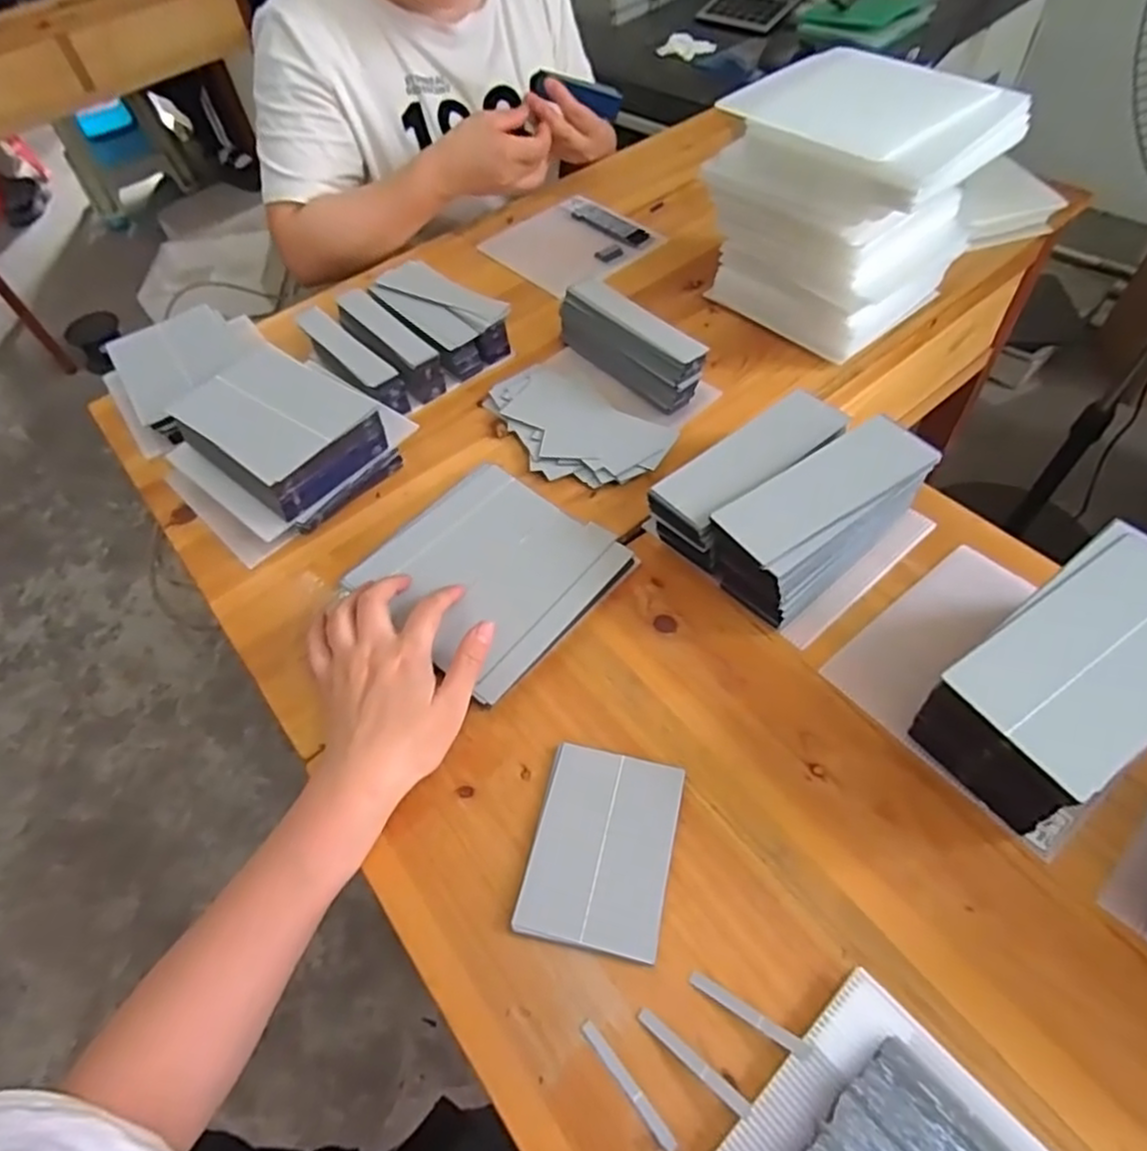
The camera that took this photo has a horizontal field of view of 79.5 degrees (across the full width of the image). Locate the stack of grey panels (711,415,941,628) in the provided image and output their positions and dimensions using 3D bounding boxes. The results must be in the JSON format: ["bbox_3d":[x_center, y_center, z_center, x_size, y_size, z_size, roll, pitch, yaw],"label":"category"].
[{"bbox_3d":[0.173,-0.039,0.489,0.160,0.074,0.070,-34,58,-18],"label":"stack of grey panels"}]

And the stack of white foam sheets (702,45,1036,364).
[{"bbox_3d":[0.239,-0.326,0.621,0.195,0.183,0.154,36,65,27],"label":"stack of white foam sheets"}]

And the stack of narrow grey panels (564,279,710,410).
[{"bbox_3d":[0.047,-0.208,0.619,0.033,0.061,0.158,-38,59,-20],"label":"stack of narrow grey panels"}]

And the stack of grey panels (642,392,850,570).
[{"bbox_3d":[0.132,-0.070,0.520,0.161,0.062,0.054,-35,58,-18],"label":"stack of grey panels"}]

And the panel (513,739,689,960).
[{"bbox_3d":[0.017,0.158,0.403,0.079,0.007,0.108,9,56,12],"label":"panel"}]

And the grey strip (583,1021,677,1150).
[{"bbox_3d":[0.027,0.250,0.340,0.006,0.004,0.064,-34,60,-20],"label":"grey strip"}]

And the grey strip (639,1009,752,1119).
[{"bbox_3d":[0.058,0.239,0.339,0.062,0.004,0.007,28,67,34],"label":"grey strip"}]

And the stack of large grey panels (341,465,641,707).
[{"bbox_3d":[-0.061,-0.005,0.517,0.156,0.013,0.152,35,63,24],"label":"stack of large grey panels"}]

